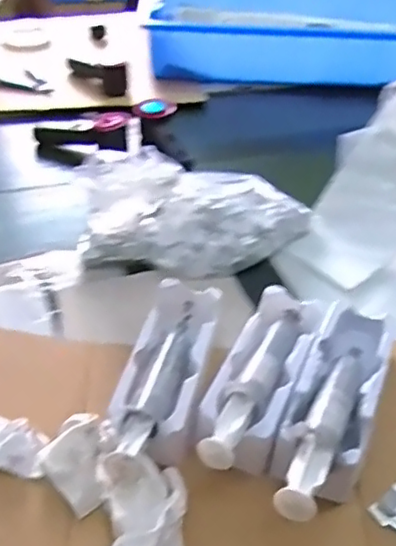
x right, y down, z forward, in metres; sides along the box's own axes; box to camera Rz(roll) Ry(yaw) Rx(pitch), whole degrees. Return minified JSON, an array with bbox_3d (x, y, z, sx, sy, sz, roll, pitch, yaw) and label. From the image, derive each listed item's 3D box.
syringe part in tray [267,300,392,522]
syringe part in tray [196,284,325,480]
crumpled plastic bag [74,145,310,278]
[{"bbox_3d":[0.116,0.121,0.550,0.074,0.079,0.246,20,41,9],"label":"syringe part in tray"},{"bbox_3d":[0.059,0.099,0.584,0.074,0.060,0.231,18,43,16],"label":"syringe part in tray"},{"bbox_3d":[-0.002,-0.082,0.760,0.275,0.106,0.147,3,41,-10],"label":"crumpled plastic bag"}]

